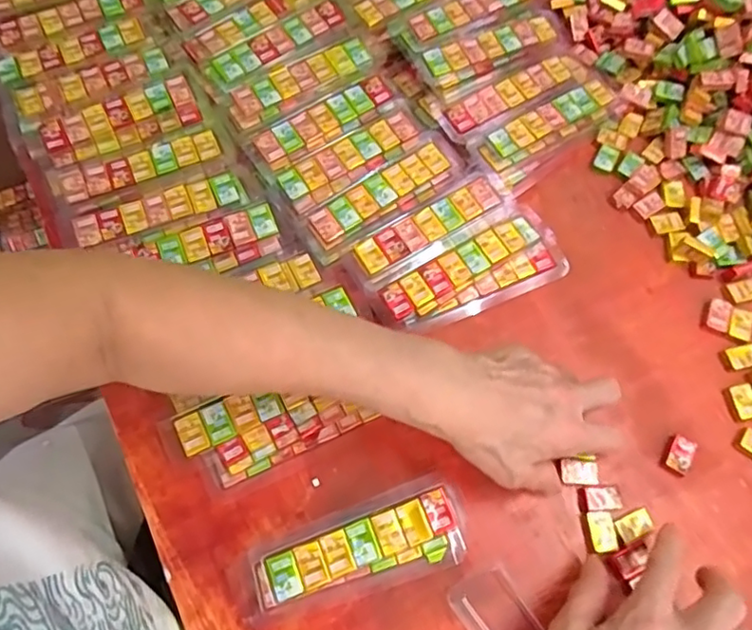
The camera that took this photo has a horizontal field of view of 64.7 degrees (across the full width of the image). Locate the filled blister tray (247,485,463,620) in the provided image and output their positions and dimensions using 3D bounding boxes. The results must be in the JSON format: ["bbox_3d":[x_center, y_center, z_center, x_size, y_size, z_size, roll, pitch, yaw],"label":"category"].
[{"bbox_3d":[-0.010,0.153,0.381,0.132,0.027,0.047,-16,70,-8],"label":"filled blister tray"}]

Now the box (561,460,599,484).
[{"bbox_3d":[0.143,0.109,0.414,0.025,0.004,0.016,2,68,-1],"label":"box"}]

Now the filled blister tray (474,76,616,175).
[{"bbox_3d":[0.144,-0.159,0.505,0.134,0.029,0.034,-32,72,-13],"label":"filled blister tray"}]

